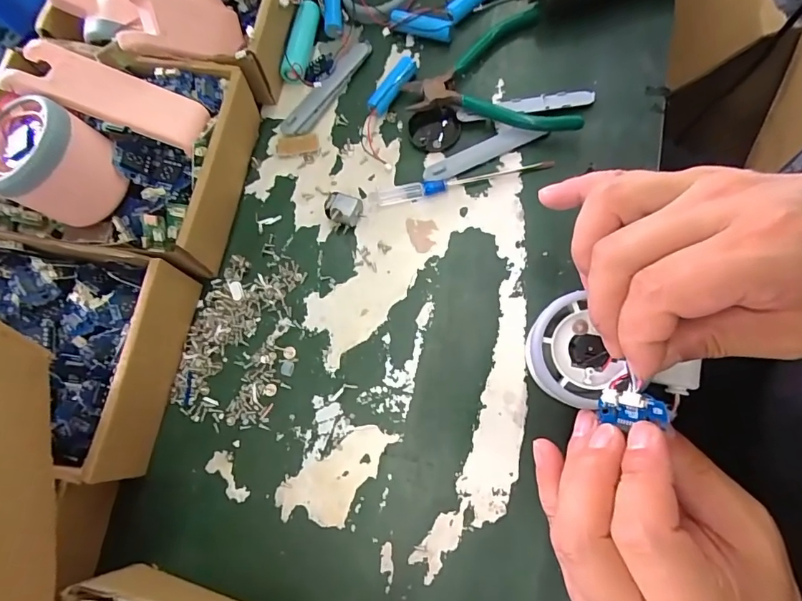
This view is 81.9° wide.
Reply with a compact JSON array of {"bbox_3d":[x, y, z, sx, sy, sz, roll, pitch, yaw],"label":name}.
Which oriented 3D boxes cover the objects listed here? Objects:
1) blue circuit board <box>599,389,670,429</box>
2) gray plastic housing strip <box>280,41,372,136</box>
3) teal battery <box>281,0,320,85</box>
[{"bbox_3d":[0.103,0.048,0.207,0.029,0.006,0.015,-9,67,40],"label":"blue circuit board"},{"bbox_3d":[-0.054,-0.162,0.353,0.016,0.011,0.099,33,79,14],"label":"gray plastic housing strip"},{"bbox_3d":[-0.080,-0.203,0.363,0.021,0.024,0.069,8,74,8],"label":"teal battery"}]

